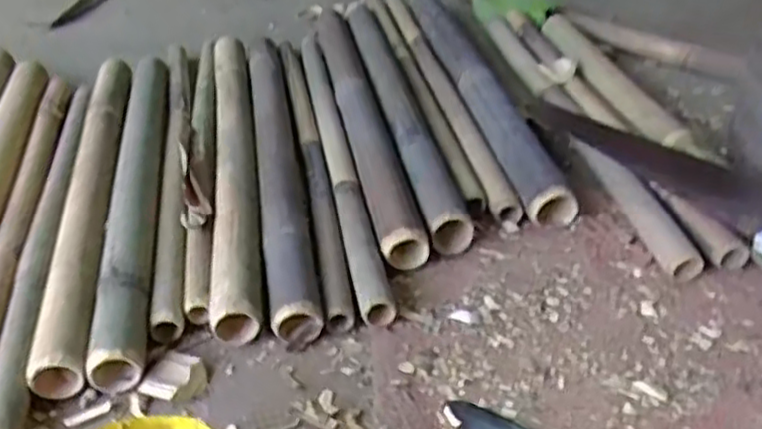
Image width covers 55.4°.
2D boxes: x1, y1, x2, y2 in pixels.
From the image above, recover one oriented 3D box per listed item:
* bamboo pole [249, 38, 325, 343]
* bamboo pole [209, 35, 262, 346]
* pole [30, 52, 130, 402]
[{"bbox_3d":[-0.140,-0.103,0.984,0.056,0.042,0.711,-7,38,-7],"label":"bamboo pole"},{"bbox_3d":[-0.198,-0.100,0.967,0.055,0.042,0.682,-7,38,-7],"label":"bamboo pole"},{"bbox_3d":[-0.360,-0.051,0.911,0.058,0.043,0.652,-8,38,-8],"label":"pole"}]

